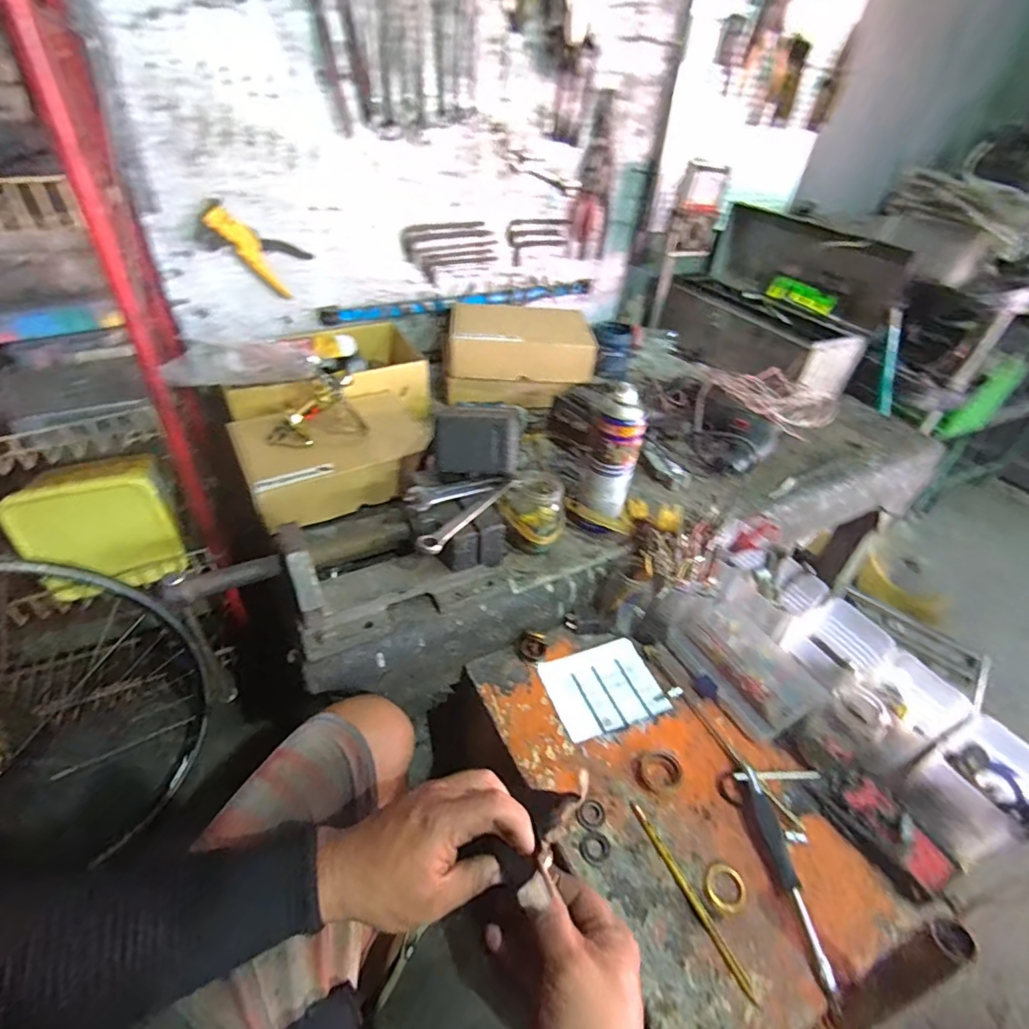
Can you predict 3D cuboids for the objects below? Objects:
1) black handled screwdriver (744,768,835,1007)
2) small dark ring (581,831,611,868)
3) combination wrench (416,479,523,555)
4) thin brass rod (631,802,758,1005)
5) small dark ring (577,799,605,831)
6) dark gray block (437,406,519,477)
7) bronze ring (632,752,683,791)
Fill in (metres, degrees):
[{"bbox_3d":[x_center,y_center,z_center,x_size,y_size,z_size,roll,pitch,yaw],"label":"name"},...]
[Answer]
[{"bbox_3d":[0.265,0.346,0.500,0.023,0.028,0.179,-2,42,-10],"label":"black handled screwdriver"},{"bbox_3d":[0.082,0.334,0.510,0.028,0.004,0.030,4,41,-3],"label":"small dark ring"},{"bbox_3d":[-0.046,-0.003,0.635,0.025,0.015,0.182,30,46,25],"label":"combination wrench"},{"bbox_3d":[0.166,0.360,0.488,0.009,0.008,0.168,-15,45,-23],"label":"thin brass rod"},{"bbox_3d":[0.081,0.312,0.531,0.028,0.008,0.030,4,41,-3],"label":"small dark ring"},{"bbox_3d":[-0.047,-0.103,0.698,0.109,0.075,0.101,5,19,3],"label":"dark gray block"},{"bbox_3d":[0.158,0.284,0.564,0.046,0.017,0.039,-9,43,-18],"label":"bronze ring"}]

